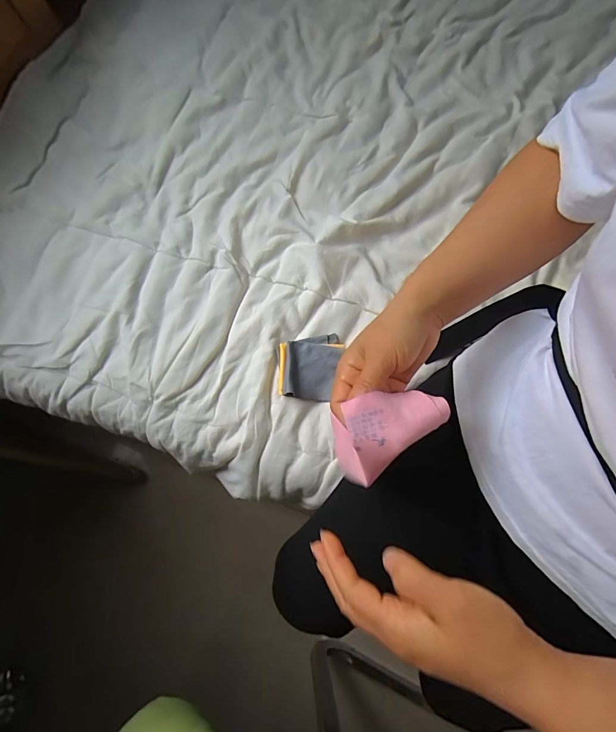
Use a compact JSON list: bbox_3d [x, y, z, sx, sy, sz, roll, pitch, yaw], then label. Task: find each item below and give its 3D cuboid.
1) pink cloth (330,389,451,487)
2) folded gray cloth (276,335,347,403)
[{"bbox_3d":[0.059,0.044,0.280,0.092,0.033,0.055,-38,79,-10],"label":"pink cloth"},{"bbox_3d":[0.004,0.001,0.493,0.089,0.026,0.090,-6,75,-2],"label":"folded gray cloth"}]

